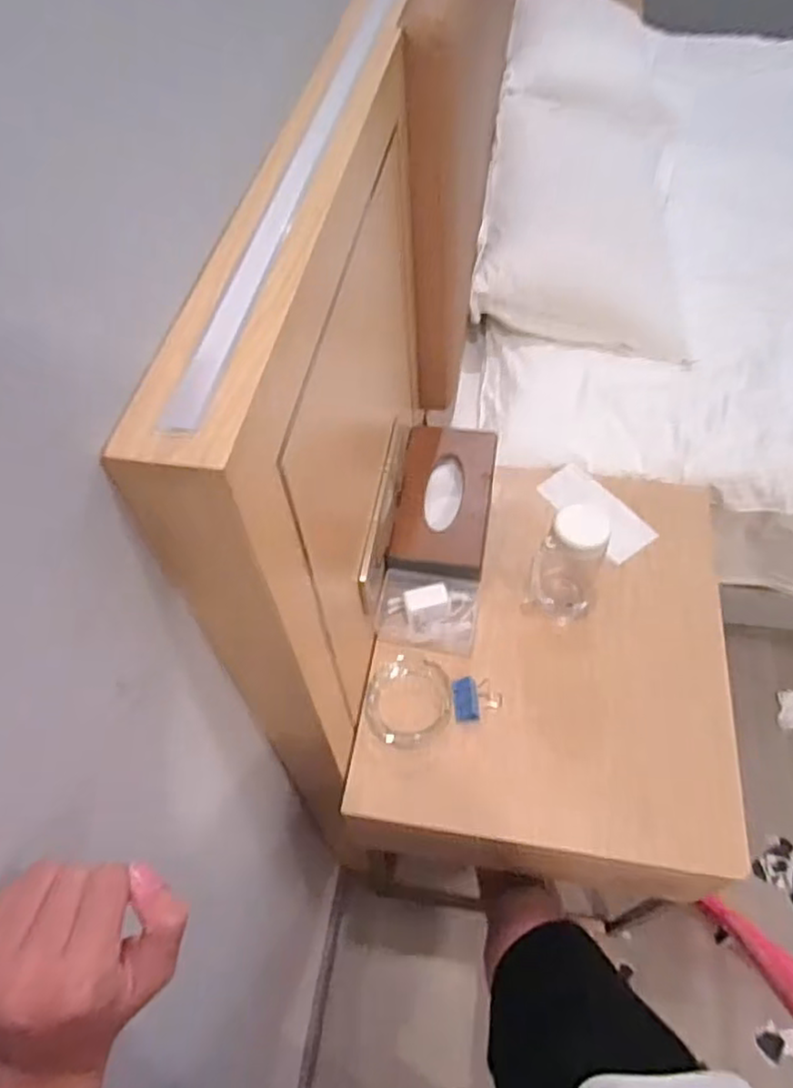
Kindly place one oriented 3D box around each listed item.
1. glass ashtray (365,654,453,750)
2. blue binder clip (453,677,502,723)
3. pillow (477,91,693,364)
[{"bbox_3d":[0.015,0.190,0.826,0.100,0.024,0.102,0,55,3],"label":"glass ashtray"},{"bbox_3d":[0.098,0.186,0.823,0.059,0.020,0.050,-8,55,-3],"label":"blue binder clip"},{"bbox_3d":[0.376,-0.686,1.359,0.377,0.129,0.764,7,56,7],"label":"pillow"}]

